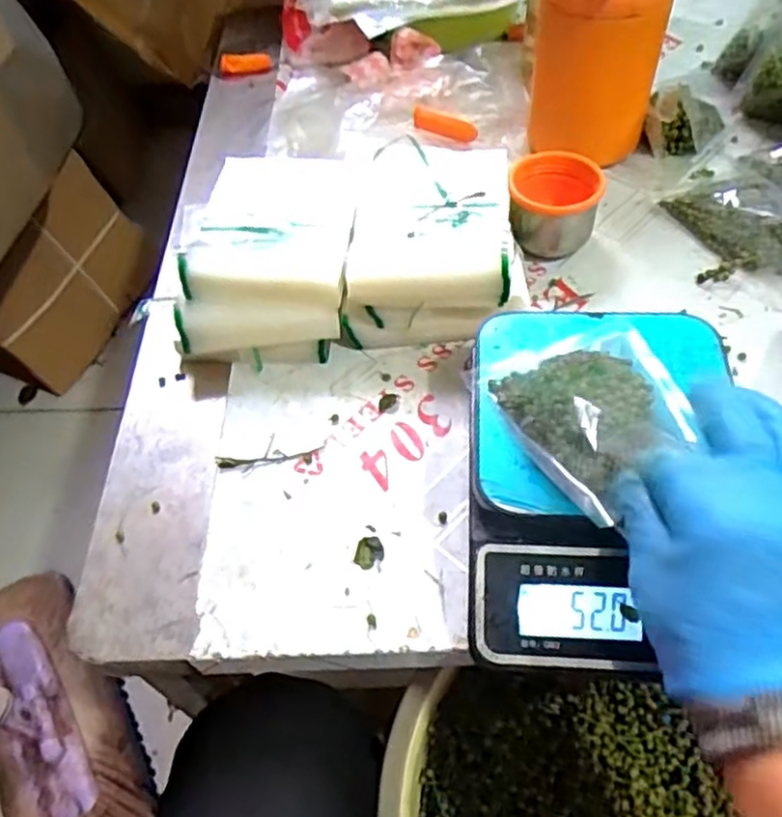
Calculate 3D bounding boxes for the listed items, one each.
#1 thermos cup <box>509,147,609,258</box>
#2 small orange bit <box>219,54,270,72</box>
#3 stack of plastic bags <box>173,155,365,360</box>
[{"bbox_3d":[0.122,-0.153,0.534,0.064,0.051,0.064,-2,53,3],"label":"thermos cup"},{"bbox_3d":[-0.156,-0.368,0.751,0.053,0.016,0.019,-2,53,3],"label":"small orange bit"},{"bbox_3d":[-0.089,-0.116,0.524,0.127,0.060,0.168,1,53,5],"label":"stack of plastic bags"}]

